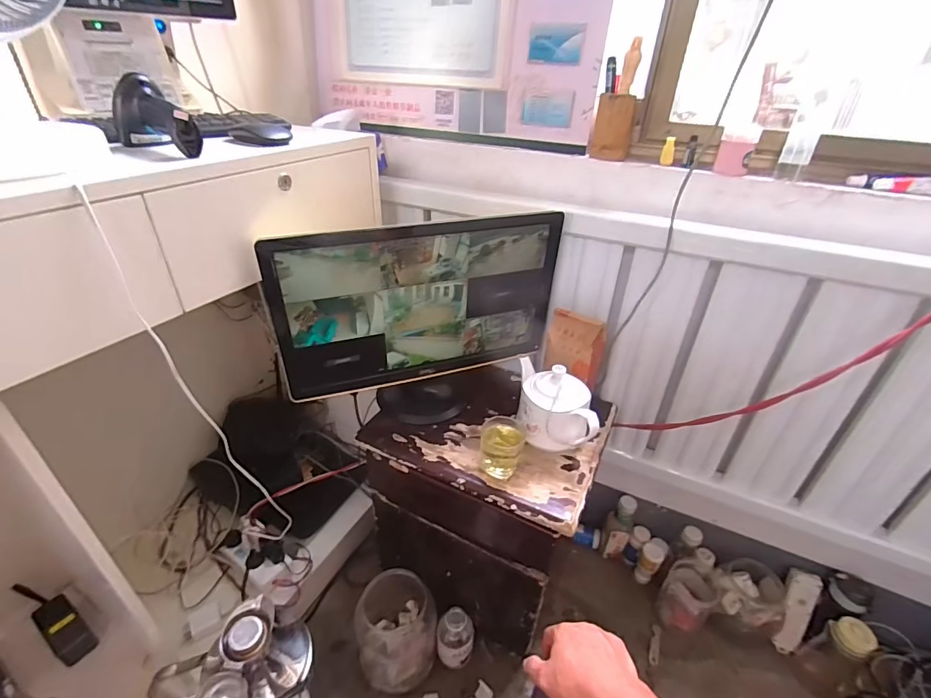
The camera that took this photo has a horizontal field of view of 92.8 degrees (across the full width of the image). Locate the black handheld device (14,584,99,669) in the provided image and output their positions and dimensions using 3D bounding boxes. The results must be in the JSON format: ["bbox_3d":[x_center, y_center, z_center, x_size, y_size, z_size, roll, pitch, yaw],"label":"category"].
[{"bbox_3d":[-0.791,0.518,0.856,0.181,0.049,0.056,22,37,28],"label":"black handheld device"}]

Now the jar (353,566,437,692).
[{"bbox_3d":[-0.136,0.545,0.898,0.152,0.195,0.186,2,32,-1],"label":"jar"}]

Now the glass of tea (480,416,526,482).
[{"bbox_3d":[0.059,0.155,0.725,0.066,0.078,0.080,9,33,11],"label":"glass of tea"}]

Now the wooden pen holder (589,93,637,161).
[{"bbox_3d":[0.253,-0.383,0.765,0.068,0.094,0.064,12,34,15],"label":"wooden pen holder"}]

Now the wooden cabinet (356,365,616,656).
[{"bbox_3d":[0.030,0.354,0.933,0.430,0.502,0.298,11,33,13],"label":"wooden cabinet"}]

